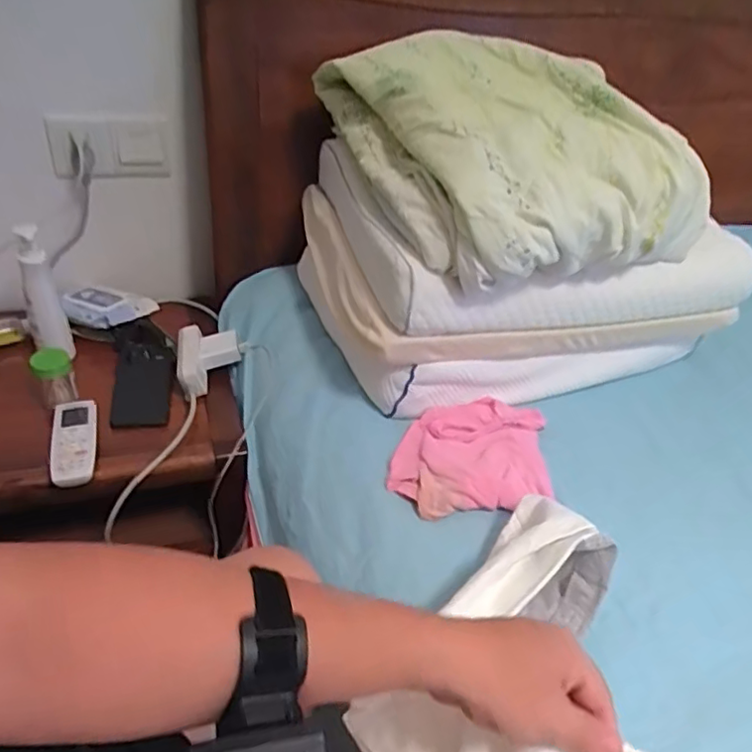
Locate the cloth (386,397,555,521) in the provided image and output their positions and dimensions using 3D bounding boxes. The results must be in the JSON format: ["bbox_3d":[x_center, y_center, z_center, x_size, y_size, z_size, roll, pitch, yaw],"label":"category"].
[{"bbox_3d":[0.120,0.095,0.752,0.185,0.019,0.209,10,38,5],"label":"cloth"}]

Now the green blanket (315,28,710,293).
[{"bbox_3d":[0.187,-0.297,0.792,0.406,0.185,0.353,-12,43,-24],"label":"green blanket"}]

